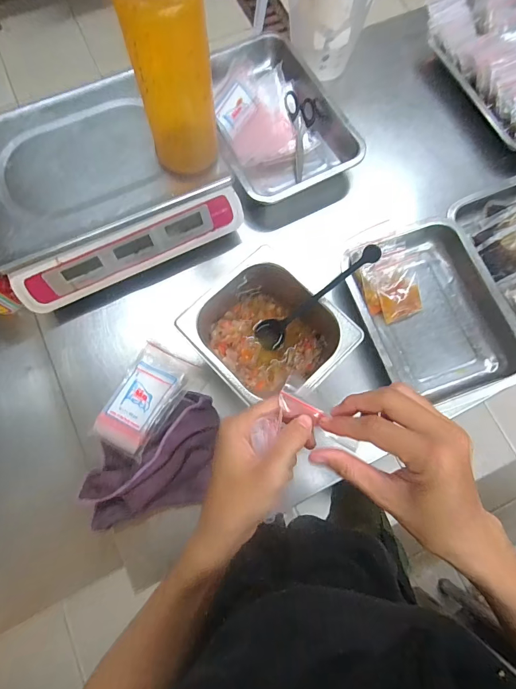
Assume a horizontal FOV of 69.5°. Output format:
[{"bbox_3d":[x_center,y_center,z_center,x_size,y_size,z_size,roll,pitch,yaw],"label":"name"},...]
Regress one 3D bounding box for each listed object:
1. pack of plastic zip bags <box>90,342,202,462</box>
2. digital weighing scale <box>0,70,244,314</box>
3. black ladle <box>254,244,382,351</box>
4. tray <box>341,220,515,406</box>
[{"bbox_3d":[-0.153,0.073,0.504,0.085,0.028,0.145,26,75,6],"label":"pack of plastic zip bags"},{"bbox_3d":[-0.225,-0.231,0.535,0.325,0.088,0.261,-27,76,-9],"label":"digital weighing scale"},{"bbox_3d":[0.068,-0.054,0.462,0.018,0.194,0.038,-11,69,-50],"label":"black ladle"},{"bbox_3d":[0.242,-0.046,0.536,0.188,0.051,0.256,-18,75,-6],"label":"tray"}]

